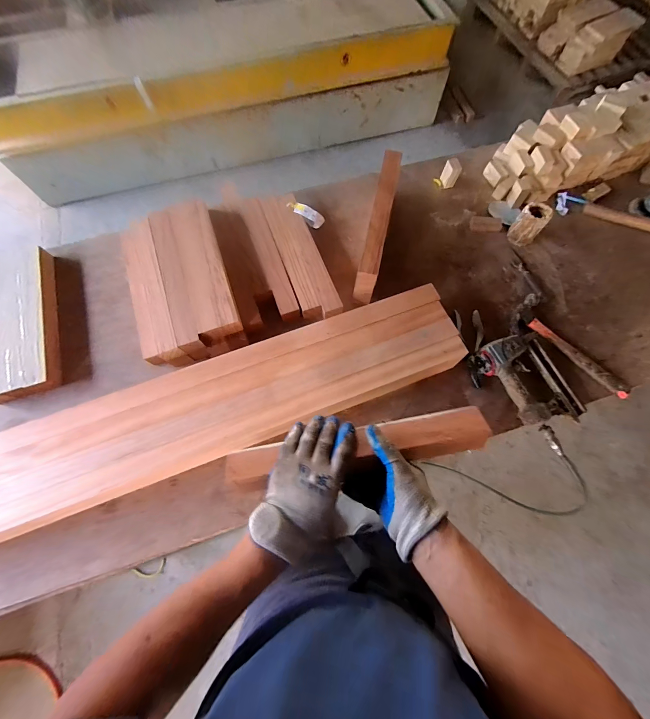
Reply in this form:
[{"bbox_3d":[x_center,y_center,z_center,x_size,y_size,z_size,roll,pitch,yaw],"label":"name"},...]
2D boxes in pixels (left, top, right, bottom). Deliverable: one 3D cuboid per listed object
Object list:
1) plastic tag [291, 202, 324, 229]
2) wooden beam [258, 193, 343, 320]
[{"bbox_3d":[-0.047,-0.406,0.848,0.096,0.027,0.037,30,72,-11],"label":"plastic tag"},{"bbox_3d":[-0.068,-0.281,0.811,0.099,0.040,0.397,-20,72,-7],"label":"wooden beam"}]

